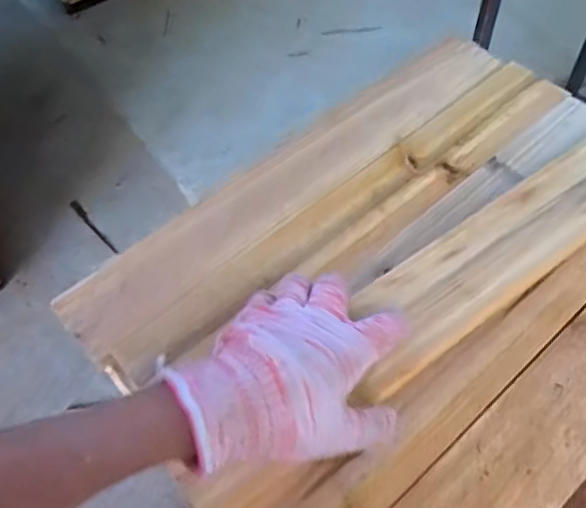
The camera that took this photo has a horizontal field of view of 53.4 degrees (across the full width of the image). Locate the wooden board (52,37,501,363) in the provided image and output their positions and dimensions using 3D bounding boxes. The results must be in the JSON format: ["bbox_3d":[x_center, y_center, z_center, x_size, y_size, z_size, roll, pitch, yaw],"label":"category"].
[{"bbox_3d":[0.009,-0.078,0.544,0.484,0.016,0.075,-38,63,-20],"label":"wooden board"}]

